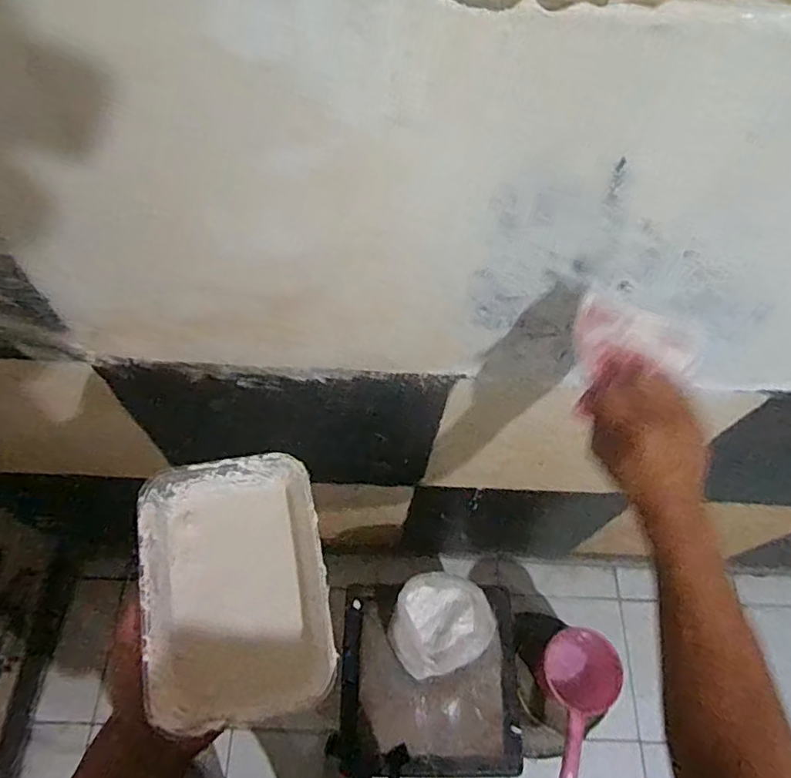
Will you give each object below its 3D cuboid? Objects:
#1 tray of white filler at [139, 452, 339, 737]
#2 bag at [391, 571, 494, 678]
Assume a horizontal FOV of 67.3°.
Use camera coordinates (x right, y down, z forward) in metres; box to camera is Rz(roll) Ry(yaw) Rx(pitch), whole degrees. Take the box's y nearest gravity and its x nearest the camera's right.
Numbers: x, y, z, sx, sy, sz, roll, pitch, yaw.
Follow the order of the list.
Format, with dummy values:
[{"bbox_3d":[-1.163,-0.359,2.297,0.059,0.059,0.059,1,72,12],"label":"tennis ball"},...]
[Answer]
[{"bbox_3d":[-0.108,0.136,0.414,0.116,0.052,0.165,-9,63,-8],"label":"tray of white filler"},{"bbox_3d":[0.073,0.383,0.979,0.169,0.062,0.152,-20,65,-13],"label":"bag"}]

